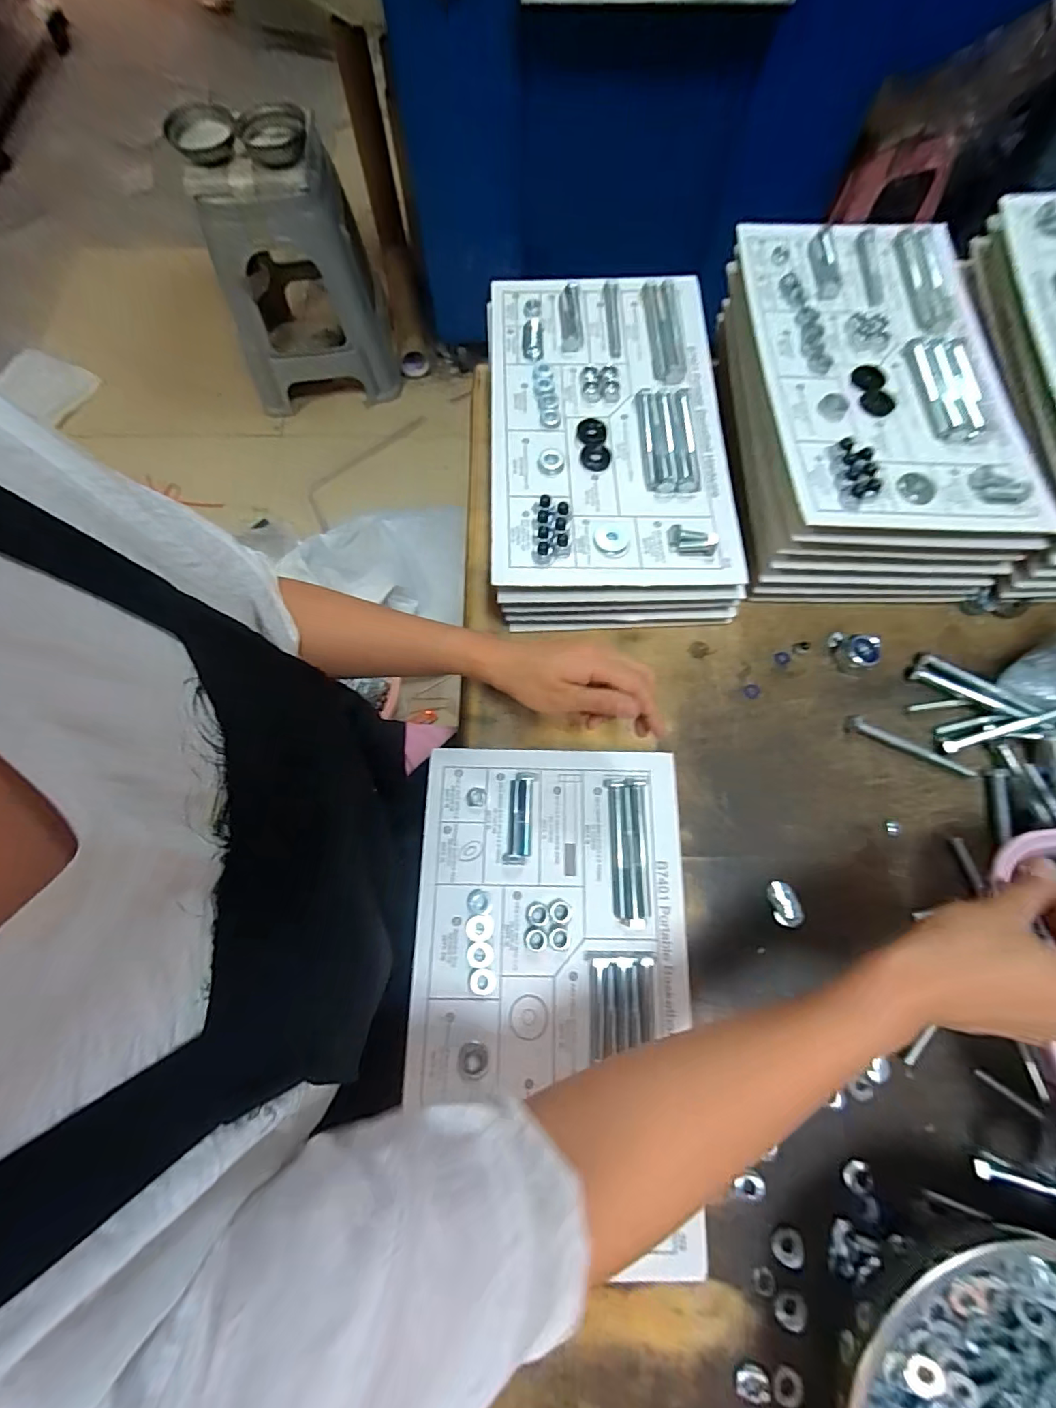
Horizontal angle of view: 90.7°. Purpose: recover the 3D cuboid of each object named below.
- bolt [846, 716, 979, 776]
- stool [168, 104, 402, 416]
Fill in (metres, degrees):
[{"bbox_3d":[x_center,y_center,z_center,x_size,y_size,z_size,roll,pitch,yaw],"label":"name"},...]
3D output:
[{"bbox_3d":[0.360,0.040,0.491,0.117,0.008,0.015,22,72,6],"label":"bolt"},{"bbox_3d":[-0.591,-1.122,1.329,0.384,0.546,0.356,-11,73,-4],"label":"stool"}]

